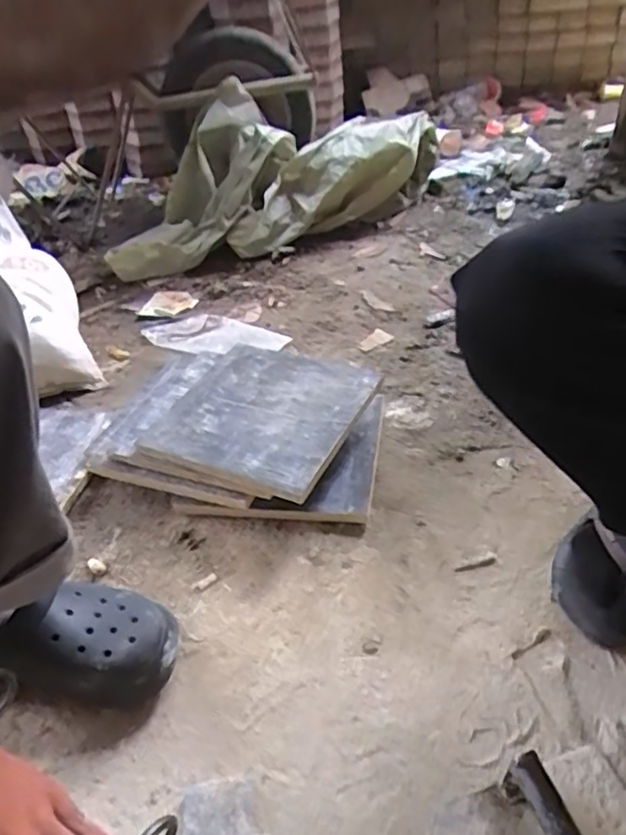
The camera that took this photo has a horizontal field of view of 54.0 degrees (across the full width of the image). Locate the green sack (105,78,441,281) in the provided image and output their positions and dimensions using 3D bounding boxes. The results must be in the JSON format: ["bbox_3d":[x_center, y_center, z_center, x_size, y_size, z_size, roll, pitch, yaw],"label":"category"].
[{"bbox_3d":[-0.083,-0.559,1.426,0.776,0.305,0.354,-7,42,3],"label":"green sack"}]

